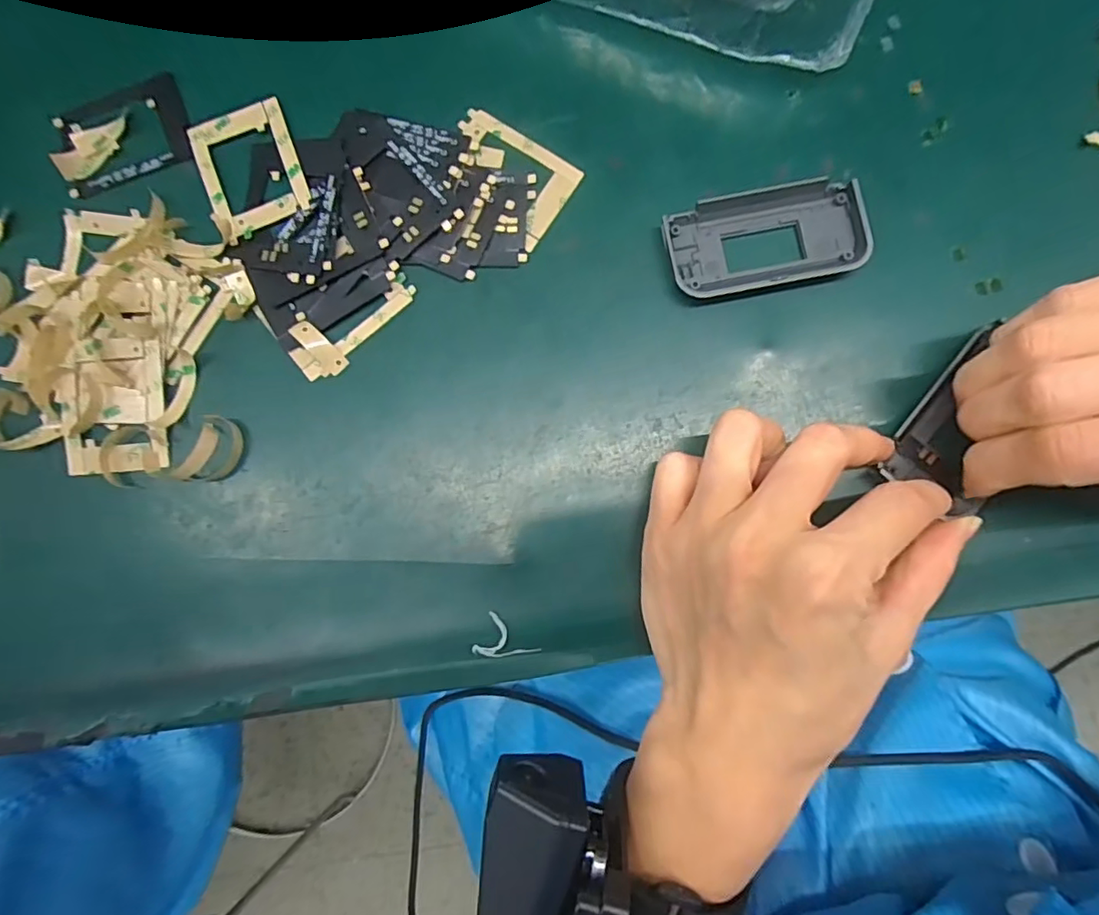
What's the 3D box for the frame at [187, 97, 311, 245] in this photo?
[{"bbox_3d":[-0.123,-0.118,0.234,0.039,0.004,0.056,-19,84,-1],"label":"frame"}]

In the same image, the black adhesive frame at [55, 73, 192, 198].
[{"bbox_3d":[-0.177,-0.135,0.241,0.051,0.004,0.042,-18,82,-1],"label":"black adhesive frame"}]

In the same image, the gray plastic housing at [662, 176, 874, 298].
[{"bbox_3d":[0.084,-0.086,0.226,0.076,0.008,0.038,-11,84,0],"label":"gray plastic housing"}]

